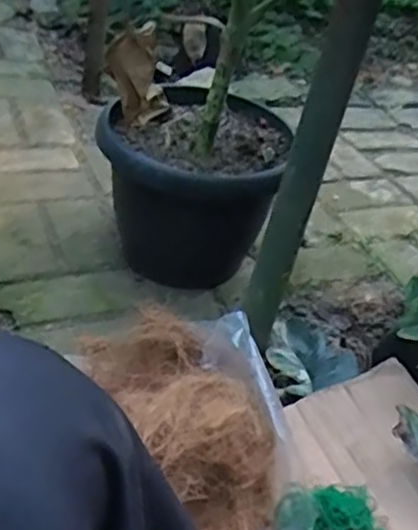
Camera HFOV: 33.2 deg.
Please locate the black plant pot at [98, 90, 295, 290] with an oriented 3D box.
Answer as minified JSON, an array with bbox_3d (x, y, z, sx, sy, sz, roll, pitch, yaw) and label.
[{"bbox_3d":[-0.028,-0.117,1.056,0.257,0.210,0.271,6,35,-4],"label":"black plant pot"}]

